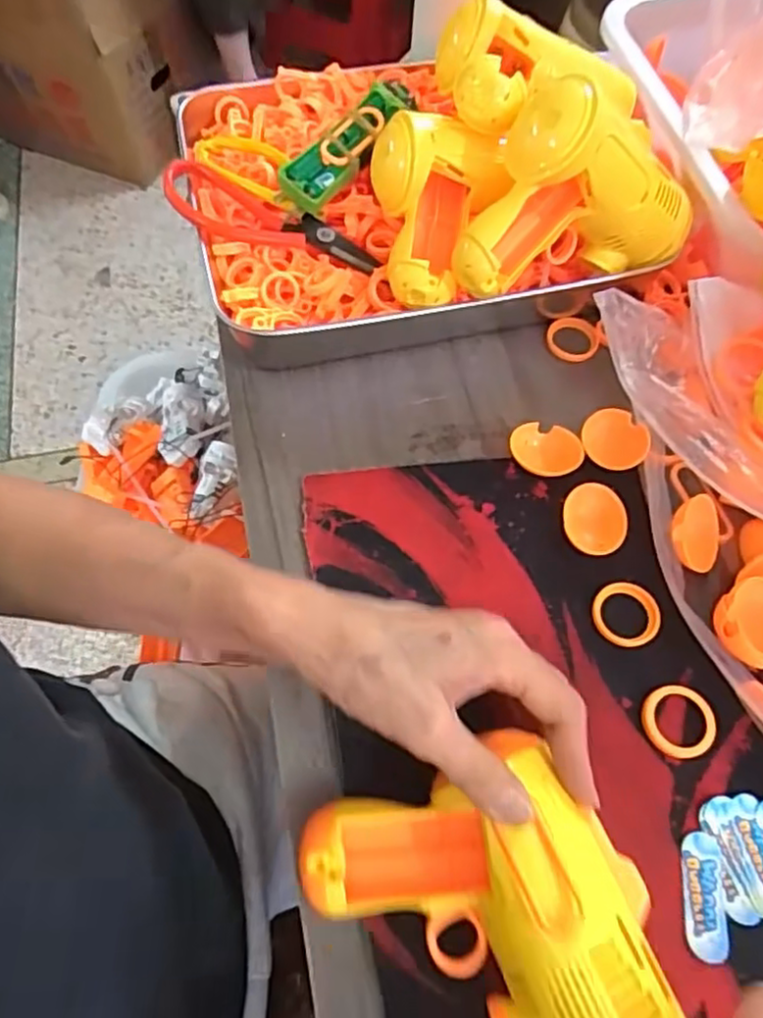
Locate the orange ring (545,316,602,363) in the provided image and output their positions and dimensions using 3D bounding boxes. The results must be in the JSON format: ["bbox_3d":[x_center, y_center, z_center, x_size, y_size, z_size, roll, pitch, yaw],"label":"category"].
[{"bbox_3d":[0.132,-0.117,0.467,0.037,0.005,0.034,-5,62,-4],"label":"orange ring"}]

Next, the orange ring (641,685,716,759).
[{"bbox_3d":[0.151,0.108,0.344,0.036,0.004,0.035,1,61,-1],"label":"orange ring"}]

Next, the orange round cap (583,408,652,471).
[{"bbox_3d":[0.142,-0.042,0.412,0.039,0.011,0.035,34,66,16],"label":"orange round cap"}]

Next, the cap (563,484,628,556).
[{"bbox_3d":[0.123,0.006,0.391,0.034,0.013,0.041,11,62,5],"label":"cap"}]

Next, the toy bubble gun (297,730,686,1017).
[{"bbox_3d":[0.045,0.170,0.269,0.119,0.042,0.138,-23,64,-10],"label":"toy bubble gun"}]

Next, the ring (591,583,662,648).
[{"bbox_3d":[0.134,0.058,0.371,0.037,0.006,0.034,1,61,-1],"label":"ring"}]

